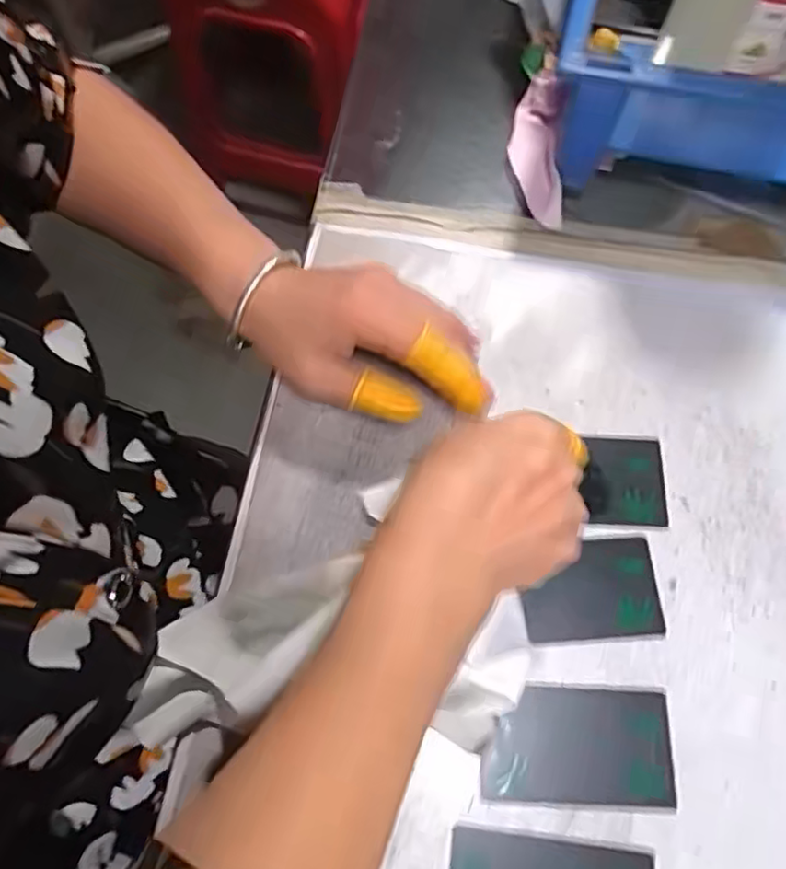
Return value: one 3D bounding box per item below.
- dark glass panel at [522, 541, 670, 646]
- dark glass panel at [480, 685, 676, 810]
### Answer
[{"bbox_3d":[0.097,0.076,0.305,0.066,0.006,0.047,-4,69,-1],"label":"dark glass panel"},{"bbox_3d":[0.084,0.142,0.284,0.084,0.006,0.047,3,69,2],"label":"dark glass panel"}]

